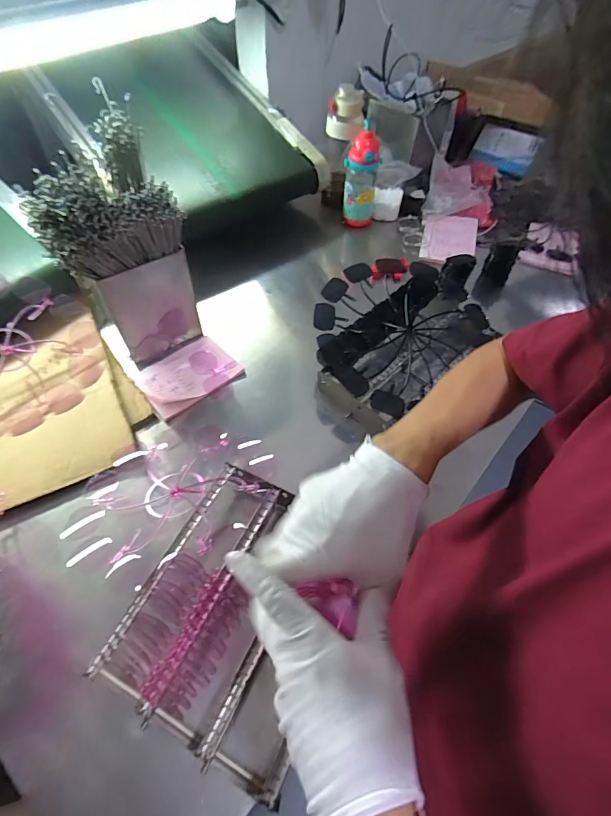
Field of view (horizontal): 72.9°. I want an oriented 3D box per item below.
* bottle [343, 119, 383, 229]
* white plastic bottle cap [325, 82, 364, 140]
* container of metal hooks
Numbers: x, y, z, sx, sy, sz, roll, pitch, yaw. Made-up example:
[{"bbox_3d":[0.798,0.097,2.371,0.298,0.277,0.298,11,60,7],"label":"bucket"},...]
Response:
[{"bbox_3d":[0.135,-0.542,1.003,0.075,0.223,0.069,1,57,-1],"label":"bottle"},{"bbox_3d":[0.093,-0.675,0.954,0.080,0.106,0.064,11,57,5],"label":"white plastic bottle cap"},{"bbox_3d":[-0.295,-0.243,0.682,0.187,0.322,0.183,-23,61,-16],"label":"container of metal hooks"}]

